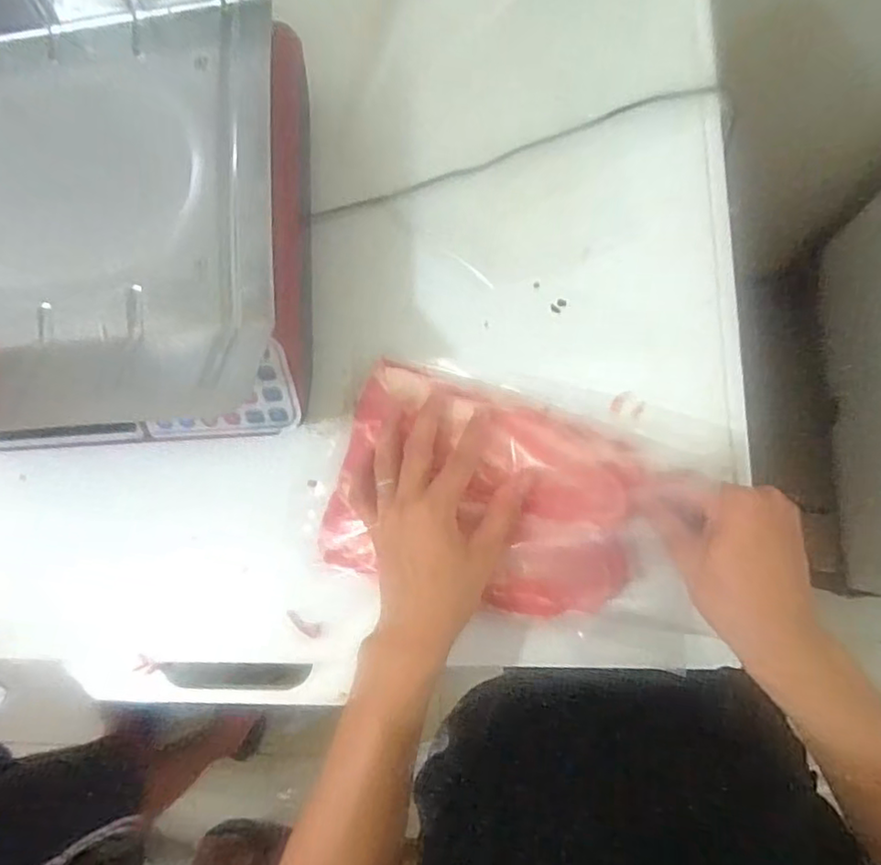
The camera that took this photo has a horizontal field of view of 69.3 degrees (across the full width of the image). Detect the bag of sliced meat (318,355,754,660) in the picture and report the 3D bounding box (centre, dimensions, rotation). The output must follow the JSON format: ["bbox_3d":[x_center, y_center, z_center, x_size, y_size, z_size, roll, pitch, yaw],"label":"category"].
[{"bbox_3d":[0.061,0.054,0.482,0.298,0.044,0.165,13,89,7],"label":"bag of sliced meat"}]

